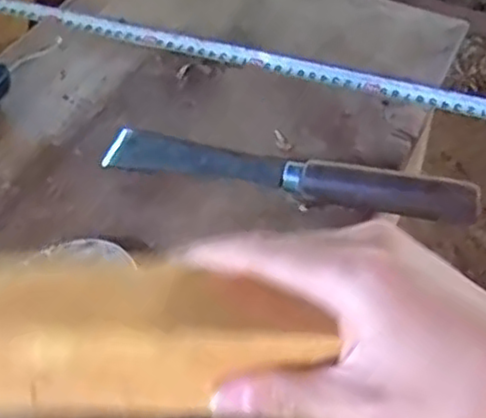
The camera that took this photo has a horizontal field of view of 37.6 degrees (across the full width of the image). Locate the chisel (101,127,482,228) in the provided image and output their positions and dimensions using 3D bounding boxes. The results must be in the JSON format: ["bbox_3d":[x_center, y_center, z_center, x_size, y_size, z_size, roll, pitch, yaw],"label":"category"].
[{"bbox_3d":[0.027,-0.029,0.497,0.262,0.042,0.031,14,49,12],"label":"chisel"}]

